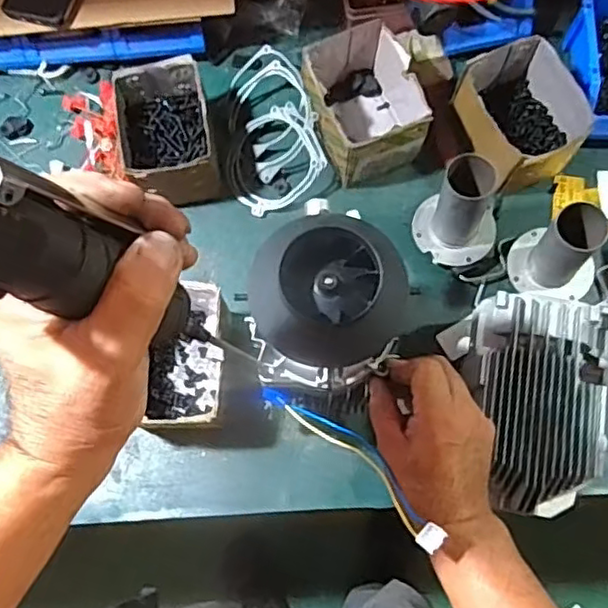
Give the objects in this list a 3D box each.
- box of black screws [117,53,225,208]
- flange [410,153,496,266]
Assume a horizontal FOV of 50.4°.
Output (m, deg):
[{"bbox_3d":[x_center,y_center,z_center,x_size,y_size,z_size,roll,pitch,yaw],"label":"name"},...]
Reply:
[{"bbox_3d":[-0.161,-0.196,0.769,0.101,0.089,0.153,-10,74,-3],"label":"box of black screws"},{"bbox_3d":[0.176,-0.102,0.704,0.093,0.108,0.084,28,76,8],"label":"flange"}]

